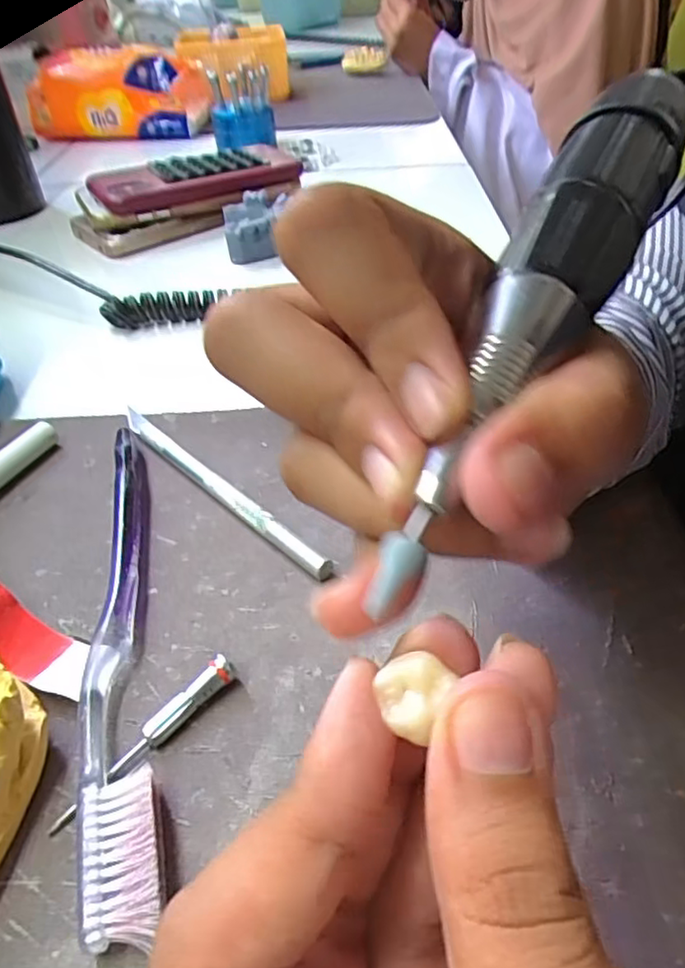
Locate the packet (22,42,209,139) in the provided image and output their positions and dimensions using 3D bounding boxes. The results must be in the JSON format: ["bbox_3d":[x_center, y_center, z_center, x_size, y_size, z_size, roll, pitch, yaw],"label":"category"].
[{"bbox_3d":[-0.230,-0.397,0.653,0.179,0.073,0.052,-2,41,1],"label":"packet"}]

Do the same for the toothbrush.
[{"bbox_3d":[-0.071,0.043,0.203,0.020,0.014,0.177,-11,42,-10],"label":"toothbrush"}]

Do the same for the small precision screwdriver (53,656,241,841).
[{"bbox_3d":[-0.054,0.069,0.176,0.006,0.009,0.059,32,52,33],"label":"small precision screwdriver"}]

